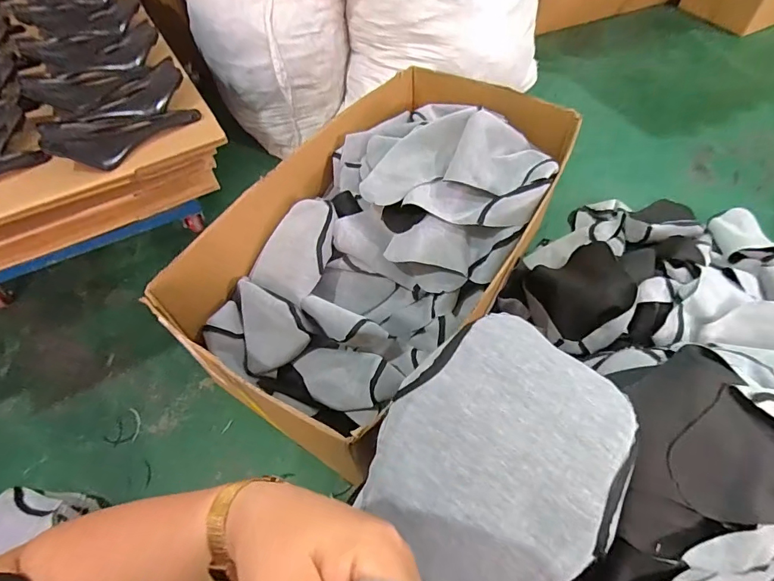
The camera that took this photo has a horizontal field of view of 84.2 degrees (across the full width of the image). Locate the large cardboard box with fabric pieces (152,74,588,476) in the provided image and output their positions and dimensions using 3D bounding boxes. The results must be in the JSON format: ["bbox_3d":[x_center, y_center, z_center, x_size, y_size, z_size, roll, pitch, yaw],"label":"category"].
[{"bbox_3d":[0.006,-0.108,0.855,0.453,0.303,0.803,29,61,21],"label":"large cardboard box with fabric pieces"}]

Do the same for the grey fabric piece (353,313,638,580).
[{"bbox_3d":[0.097,0.136,0.368,0.192,0.057,0.209,21,58,17],"label":"grey fabric piece"}]

